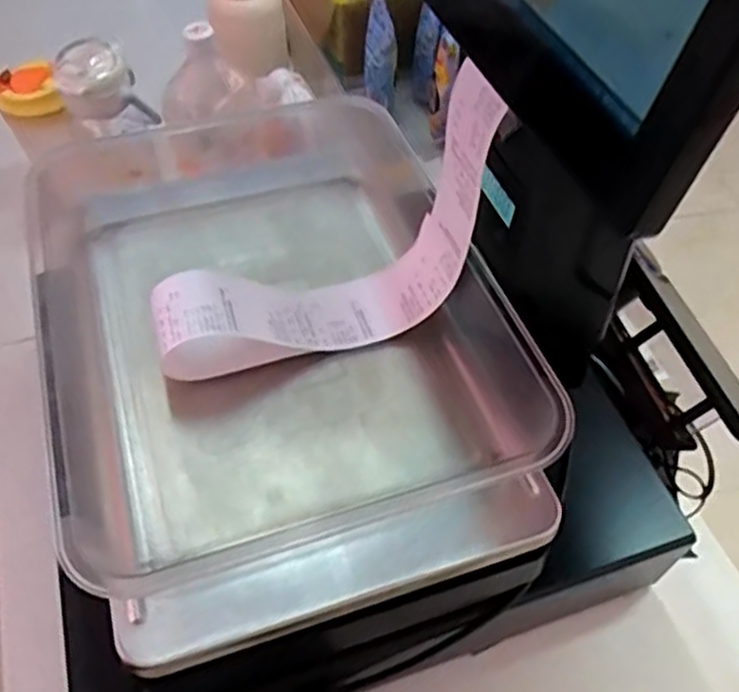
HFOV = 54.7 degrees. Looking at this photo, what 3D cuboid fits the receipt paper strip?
[{"bbox_3d":[-0.033,-0.068,0.439,0.217,0.164,0.058,-14,52,-11],"label":"receipt paper strip"}]

